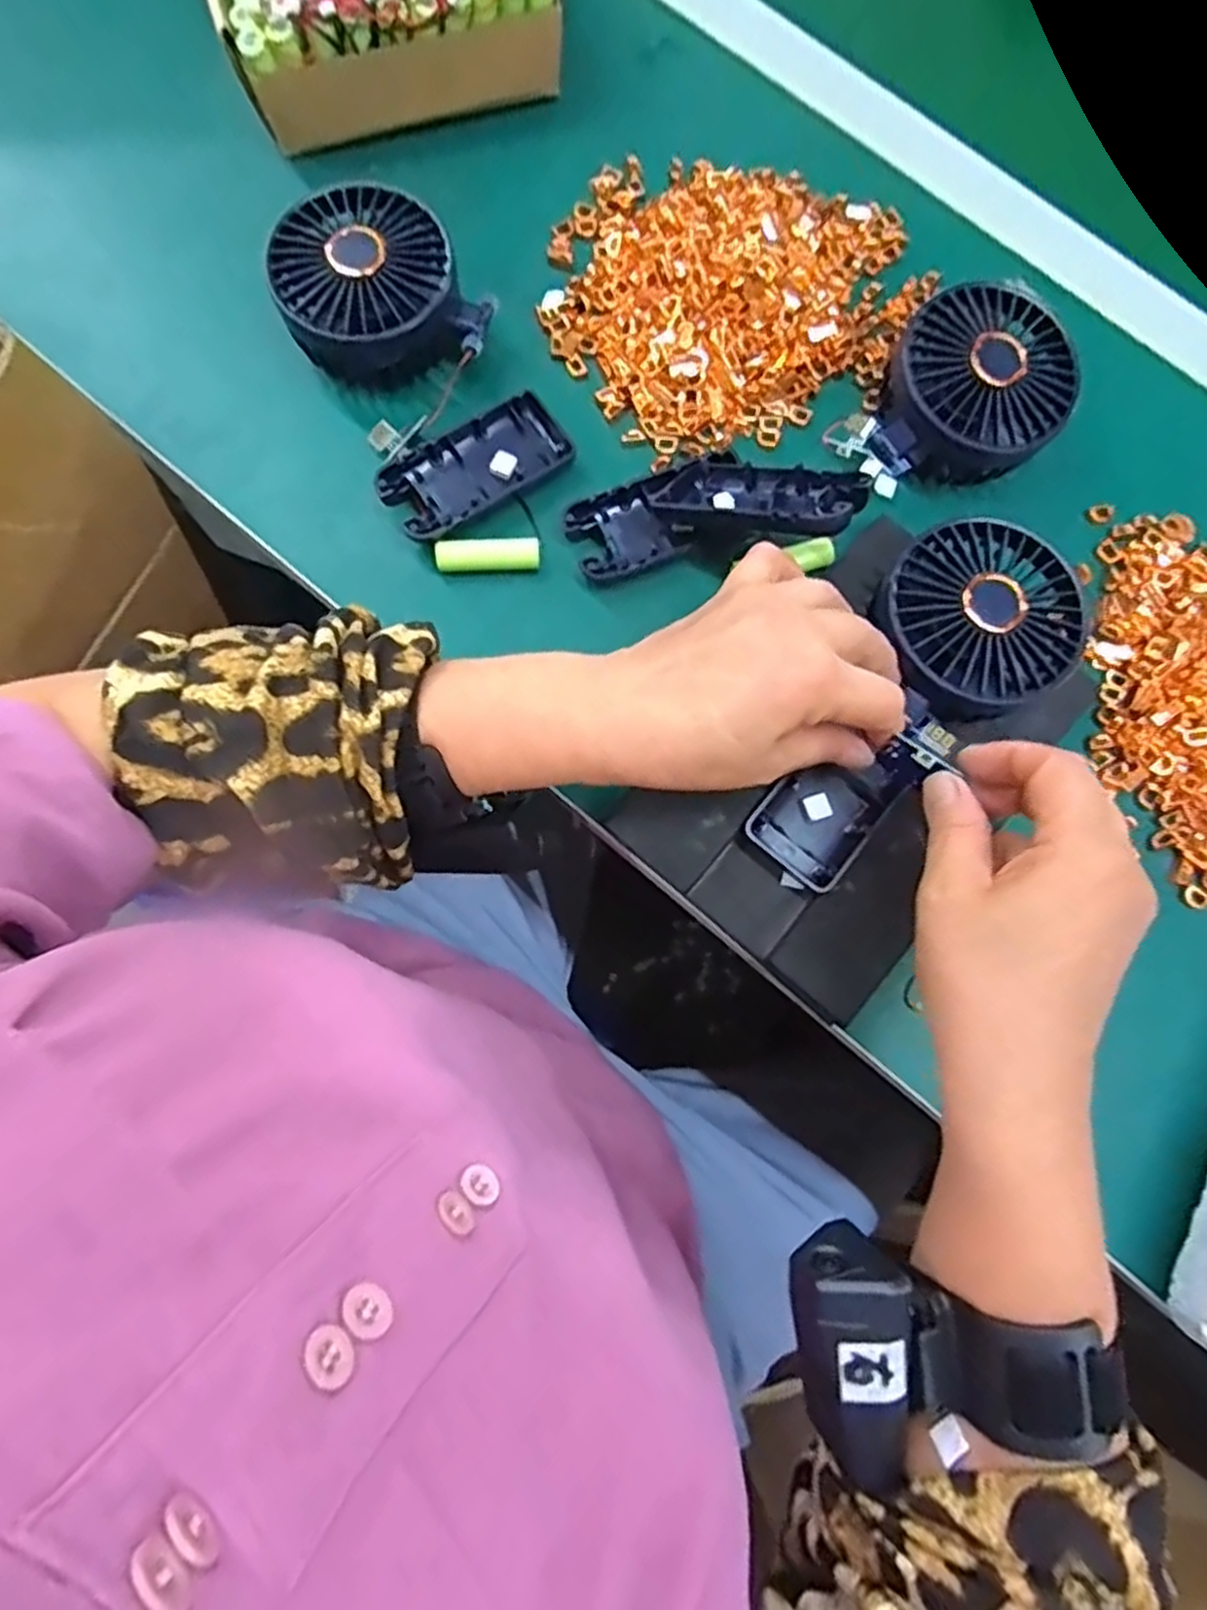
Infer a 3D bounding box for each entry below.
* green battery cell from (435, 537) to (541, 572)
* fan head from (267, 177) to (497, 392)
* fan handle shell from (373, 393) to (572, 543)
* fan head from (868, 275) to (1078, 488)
[{"bbox_3d":[-0.056,-0.122,0.370,0.050,0.013,0.011,-4,79,-3],"label":"green battery cell"},{"bbox_3d":[-0.108,-0.255,0.375,0.092,0.046,0.079,-10,80,-4],"label":"fan head"},{"bbox_3d":[-0.063,-0.166,0.376,0.091,0.016,0.046,-37,83,-8],"label":"fan handle shell"},{"bbox_3d":[0.181,-0.202,0.378,0.083,0.048,0.092,14,79,0],"label":"fan head"}]

